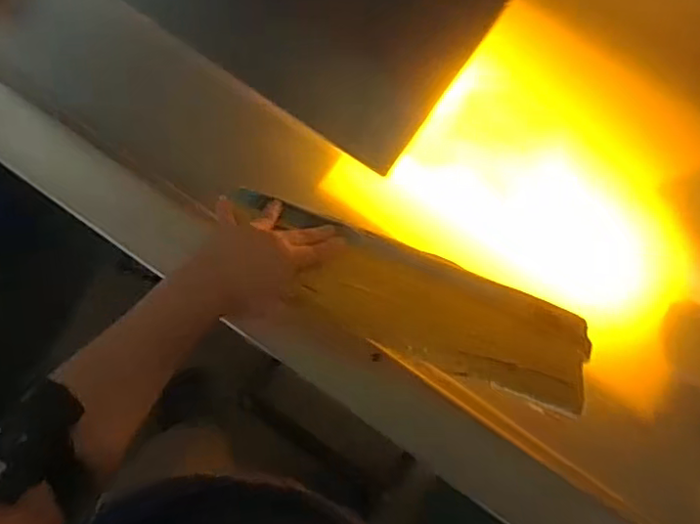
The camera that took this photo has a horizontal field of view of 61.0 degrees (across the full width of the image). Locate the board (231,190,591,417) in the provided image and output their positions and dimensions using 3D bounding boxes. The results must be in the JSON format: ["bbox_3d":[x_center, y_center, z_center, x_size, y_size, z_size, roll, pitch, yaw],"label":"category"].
[{"bbox_3d":[0.056,0.037,0.629,0.392,0.031,0.118,23,53,6],"label":"board"}]

